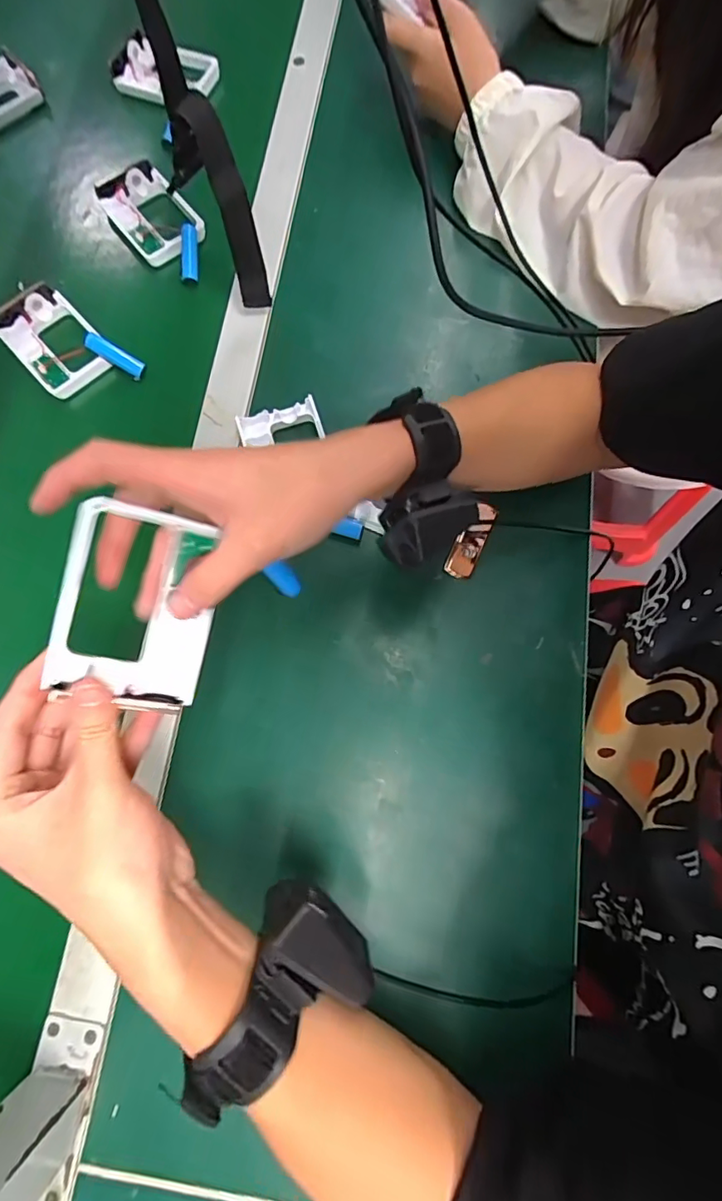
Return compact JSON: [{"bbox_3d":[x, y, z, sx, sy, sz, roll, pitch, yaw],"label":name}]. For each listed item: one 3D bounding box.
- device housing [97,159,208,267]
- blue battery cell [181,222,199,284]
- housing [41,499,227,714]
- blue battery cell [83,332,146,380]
[{"bbox_3d":[-0.203,-0.375,0.502,0.067,0.018,0.110,-36,78,-8],"label":"device housing"},{"bbox_3d":[-0.162,-0.327,0.488,0.017,0.012,0.051,0,93,1],"label":"blue battery cell"},{"bbox_3d":[-0.110,0.004,0.254,0.071,0.015,0.091,12,89,-22],"label":"housing"},{"bbox_3d":[-0.218,-0.217,0.456,0.052,0.014,0.014,28,77,-17],"label":"blue battery cell"}]

